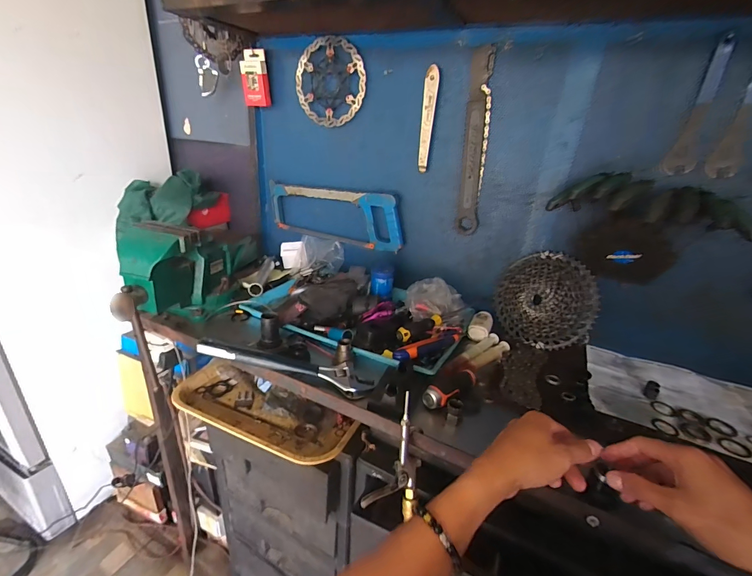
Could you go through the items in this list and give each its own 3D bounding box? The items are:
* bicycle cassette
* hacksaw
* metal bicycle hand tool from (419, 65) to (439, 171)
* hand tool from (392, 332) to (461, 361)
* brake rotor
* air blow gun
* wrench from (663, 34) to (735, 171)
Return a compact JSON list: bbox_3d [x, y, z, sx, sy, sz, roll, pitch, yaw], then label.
[{"bbox_3d":[0.325,0.026,0.700,0.195,0.191,0.048,-19,-15,41],"label":"bicycle cassette"},{"bbox_3d":[-0.112,-0.189,0.910,0.391,0.142,0.038,16,25,24],"label":"hacksaw"},{"bbox_3d":[0.107,-0.342,0.725,0.027,0.195,0.009,17,29,24],"label":"metal bicycle hand tool"},{"bbox_3d":[0.095,0.109,0.651,0.144,0.023,0.028,-11,27,-33],"label":"hand tool"},{"bbox_3d":[-0.103,-0.461,0.792,0.171,0.170,0.010,1,23,26],"label":"brake rotor"},{"bbox_3d":[0.024,0.222,0.465,0.068,0.162,0.031,6,0,2],"label":"air blow gun"},{"bbox_3d":[0.485,-0.271,0.532,0.007,0.181,0.039,-16,26,-38],"label":"wrench"}]

